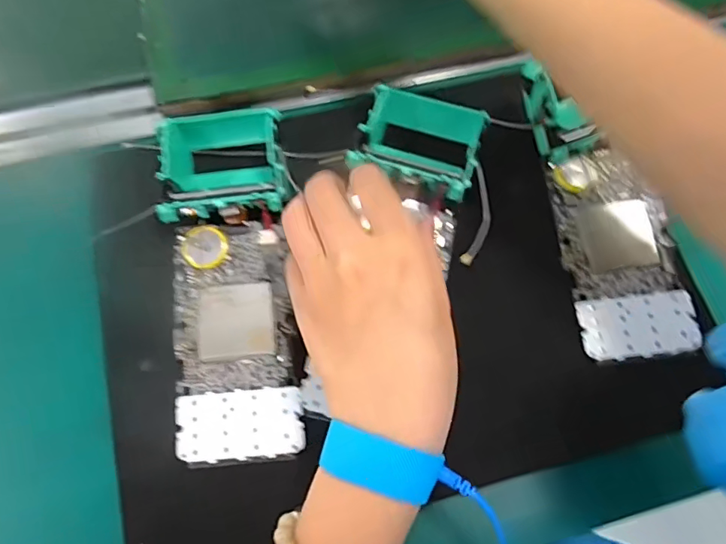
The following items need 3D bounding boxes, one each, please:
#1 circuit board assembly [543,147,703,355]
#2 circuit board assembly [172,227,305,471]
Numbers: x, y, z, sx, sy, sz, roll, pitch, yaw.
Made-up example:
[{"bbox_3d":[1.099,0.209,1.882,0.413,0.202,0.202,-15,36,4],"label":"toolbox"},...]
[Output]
[{"bbox_3d":[0.154,-0.014,0.294,0.064,0.010,0.124,-6,71,-4],"label":"circuit board assembly"},{"bbox_3d":[-0.070,0.036,0.270,0.064,0.017,0.126,-5,71,-4],"label":"circuit board assembly"}]

